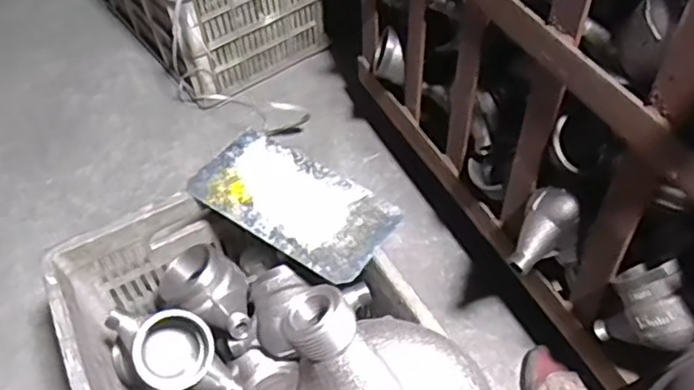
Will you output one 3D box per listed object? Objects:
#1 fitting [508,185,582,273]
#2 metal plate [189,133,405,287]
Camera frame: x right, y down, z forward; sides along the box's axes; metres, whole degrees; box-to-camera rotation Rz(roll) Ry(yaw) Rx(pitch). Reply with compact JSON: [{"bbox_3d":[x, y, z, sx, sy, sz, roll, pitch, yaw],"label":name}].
[{"bbox_3d":[0.231,0.042,0.739,0.067,0.058,0.113,20,83,44],"label":"fitting"},{"bbox_3d":[-0.062,0.005,0.740,0.235,0.008,0.123,29,58,24],"label":"metal plate"}]

